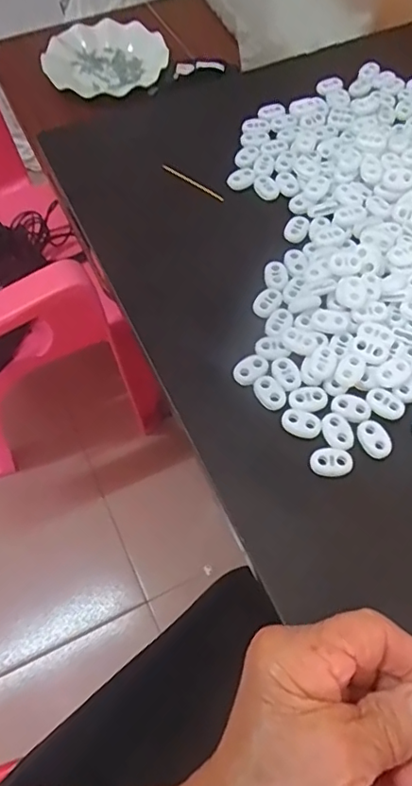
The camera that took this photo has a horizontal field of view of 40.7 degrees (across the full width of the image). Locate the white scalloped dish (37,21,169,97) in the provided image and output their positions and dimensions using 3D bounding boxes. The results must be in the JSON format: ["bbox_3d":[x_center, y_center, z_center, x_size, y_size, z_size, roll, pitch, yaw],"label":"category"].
[{"bbox_3d":[-0.150,-0.503,0.837,0.177,0.027,0.190,0,61,1],"label":"white scalloped dish"}]

